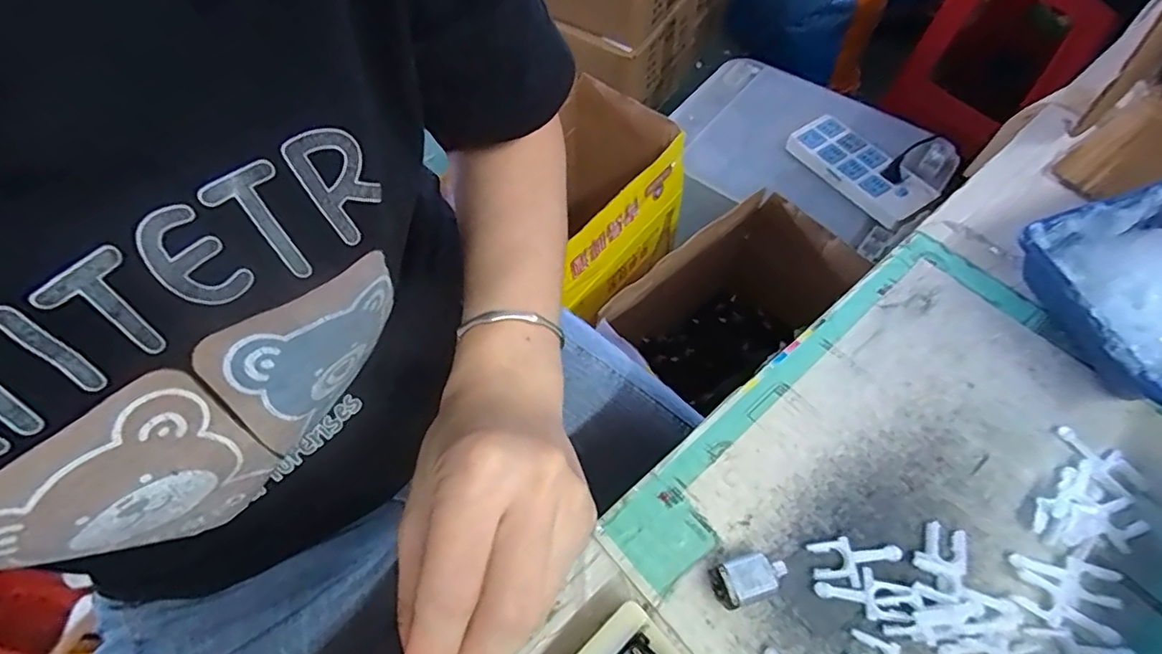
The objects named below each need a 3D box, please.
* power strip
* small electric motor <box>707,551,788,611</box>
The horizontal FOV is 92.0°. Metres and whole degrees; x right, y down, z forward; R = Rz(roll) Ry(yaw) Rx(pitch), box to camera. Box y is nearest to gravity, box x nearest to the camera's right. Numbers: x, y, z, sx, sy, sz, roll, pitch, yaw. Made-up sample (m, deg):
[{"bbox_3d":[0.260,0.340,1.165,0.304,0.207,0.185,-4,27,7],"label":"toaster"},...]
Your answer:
[{"bbox_3d":[0.427,-0.249,0.864,0.092,0.029,0.227,-30,63,-13],"label":"power strip"},{"bbox_3d":[0.077,0.114,0.255,0.033,0.015,0.019,-17,61,-7],"label":"small electric motor"}]

